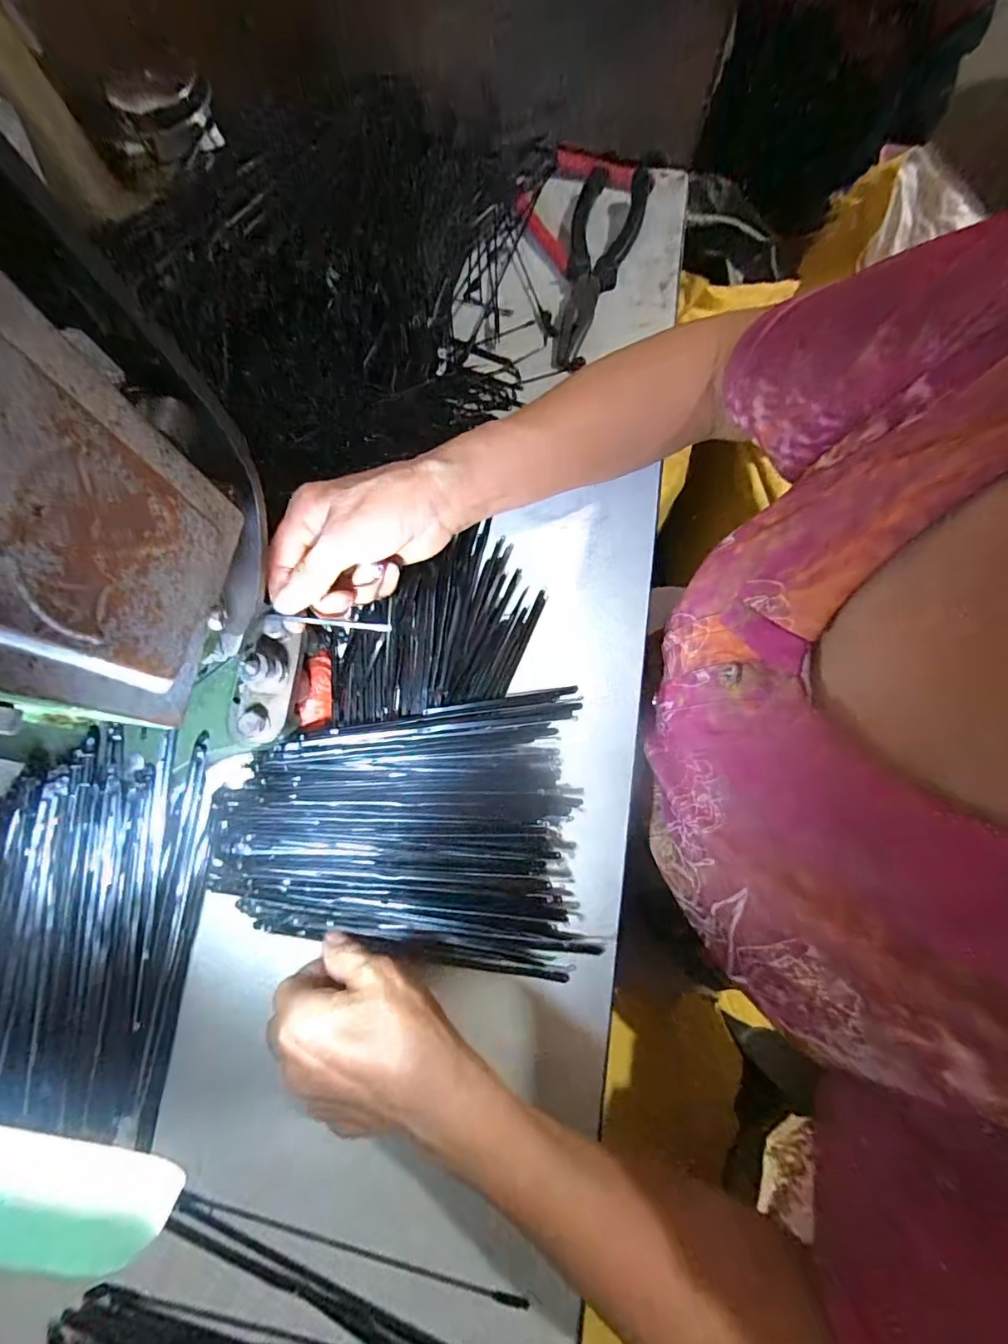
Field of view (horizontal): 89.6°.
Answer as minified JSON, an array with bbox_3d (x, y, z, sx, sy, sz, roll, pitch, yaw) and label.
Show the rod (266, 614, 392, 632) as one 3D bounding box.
[{"bbox_3d":[-0.100,-0.028,0.292,0.067,0.005,0.005,5,77,-1],"label":"rod"}]

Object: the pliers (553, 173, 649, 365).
[{"bbox_3d":[0.077,-0.347,0.419,0.055,0.022,0.219,15,77,4],"label":"pliers"}]

